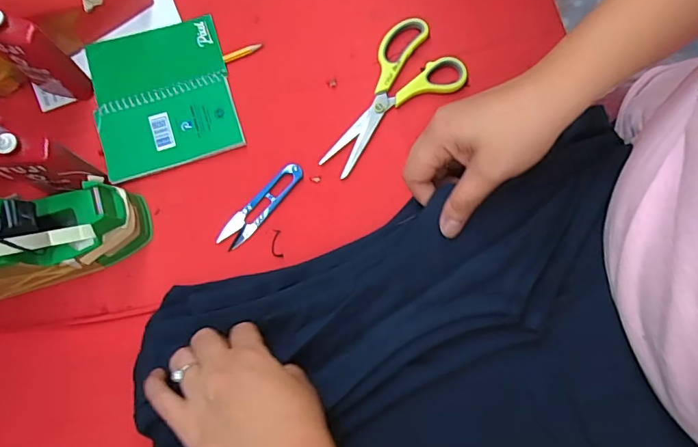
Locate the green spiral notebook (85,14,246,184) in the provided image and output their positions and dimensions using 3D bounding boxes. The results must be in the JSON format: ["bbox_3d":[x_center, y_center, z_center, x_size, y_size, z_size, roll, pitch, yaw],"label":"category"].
[{"bbox_3d":[-0.189,-0.132,0.489,0.133,0.010,0.156,-17,77,-5],"label":"green spiral notebook"}]

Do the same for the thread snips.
[{"bbox_3d":[-0.085,-0.019,0.467,0.025,0.006,0.104,40,79,8],"label":"thread snips"}]

